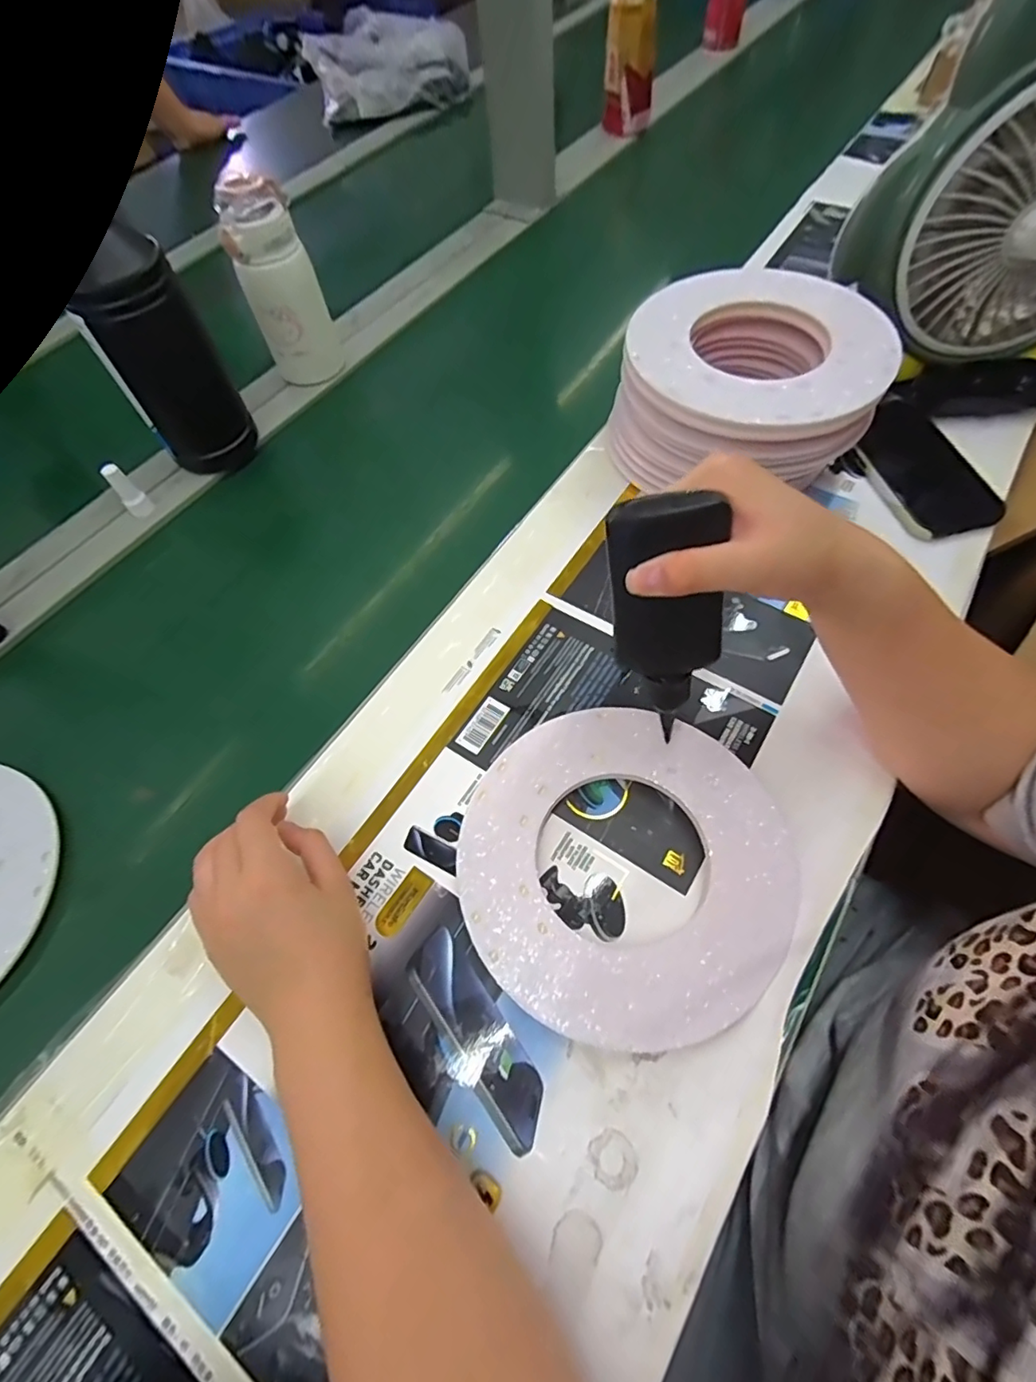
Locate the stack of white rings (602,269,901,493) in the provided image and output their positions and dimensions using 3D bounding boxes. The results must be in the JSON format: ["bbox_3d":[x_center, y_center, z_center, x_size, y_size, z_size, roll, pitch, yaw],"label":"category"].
[{"bbox_3d":[0.183,-0.237,0.471,0.193,0.124,0.183,19,64,14],"label":"stack of white rings"}]

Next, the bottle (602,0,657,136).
[{"bbox_3d":[0.168,-0.948,0.832,0.073,0.186,0.067,1,61,4],"label":"bottle"}]

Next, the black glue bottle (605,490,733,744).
[{"bbox_3d":[0.076,-0.037,0.286,0.050,0.119,0.028,-23,37,-9],"label":"black glue bottle"}]

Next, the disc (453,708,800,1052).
[{"bbox_3d":[0.063,0.104,0.343,0.191,0.021,0.186,-1,61,3],"label":"disc"}]

